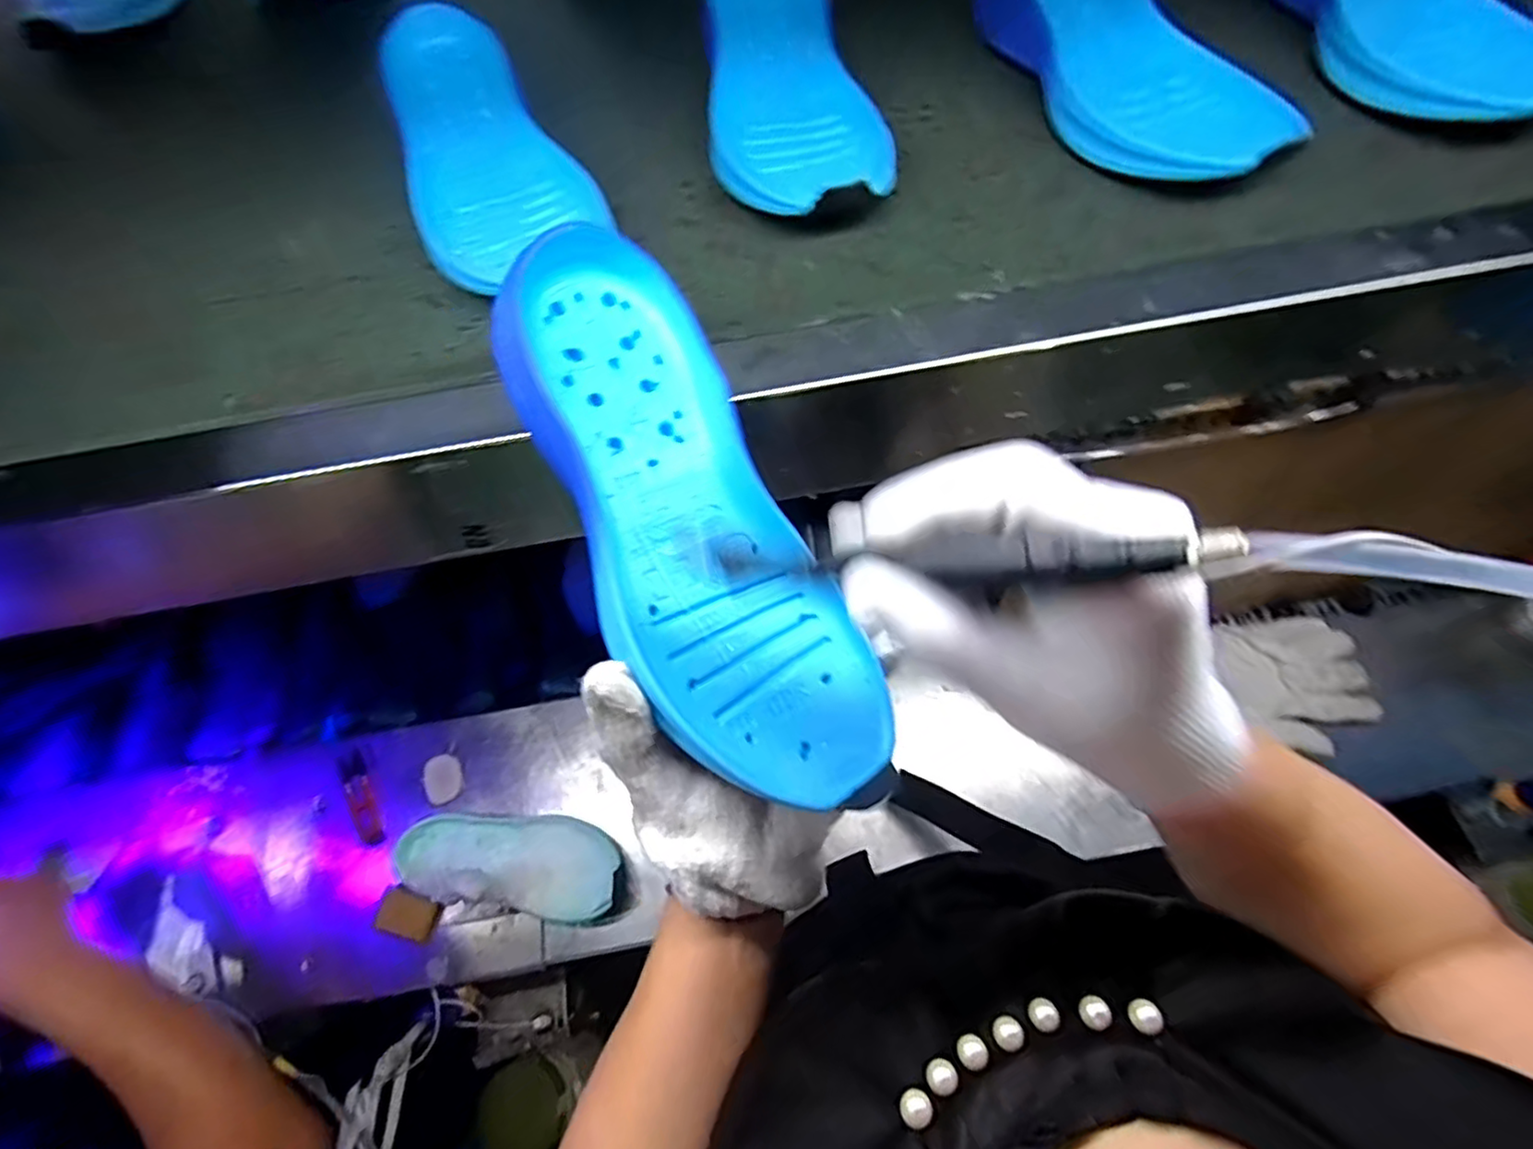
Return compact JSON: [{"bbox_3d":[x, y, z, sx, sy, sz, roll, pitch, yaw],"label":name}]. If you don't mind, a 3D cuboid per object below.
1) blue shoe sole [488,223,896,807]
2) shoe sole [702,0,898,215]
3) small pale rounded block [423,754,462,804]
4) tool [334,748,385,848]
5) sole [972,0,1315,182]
[{"bbox_3d":[-0.033,-0.023,0.268,0.085,0.030,0.244,-27,88,-9],"label":"blue shoe sole"},{"bbox_3d":[0.012,-0.299,0.395,0.096,0.051,0.204,-5,65,-3],"label":"shoe sole"},{"bbox_3d":[-0.319,0.201,0.652,0.033,0.008,0.047,-21,67,-10],"label":"small pale rounded block"},{"bbox_3d":[-0.398,0.219,0.649,0.024,0.005,0.097,-28,68,-13],"label":"tool"},{"bbox_3d":[0.203,-0.306,0.391,0.092,0.042,0.242,-24,66,-10],"label":"sole"}]

